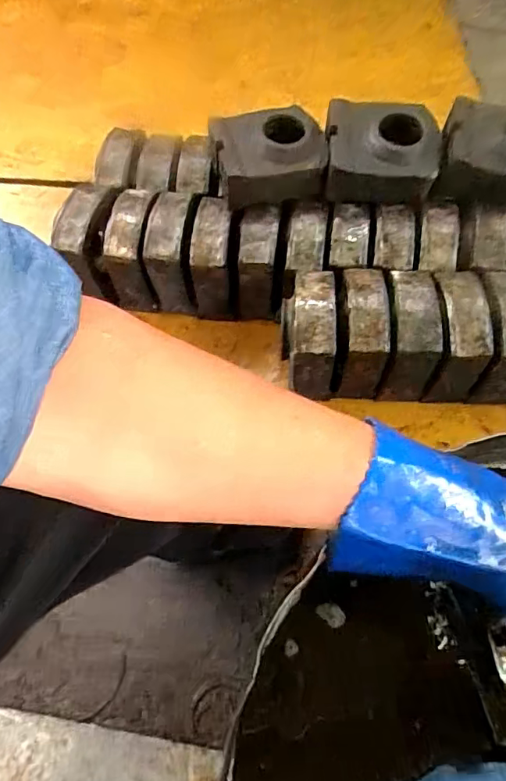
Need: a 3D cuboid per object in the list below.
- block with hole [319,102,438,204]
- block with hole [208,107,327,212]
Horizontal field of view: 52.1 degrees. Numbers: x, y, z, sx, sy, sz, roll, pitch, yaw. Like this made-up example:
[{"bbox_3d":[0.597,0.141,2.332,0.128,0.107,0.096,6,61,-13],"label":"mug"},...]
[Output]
[{"bbox_3d":[0.214,-0.402,0.877,0.183,0.084,0.164,0,63,3],"label":"block with hole"},{"bbox_3d":[0.026,-0.396,0.882,0.189,0.111,0.112,-3,63,1],"label":"block with hole"}]

